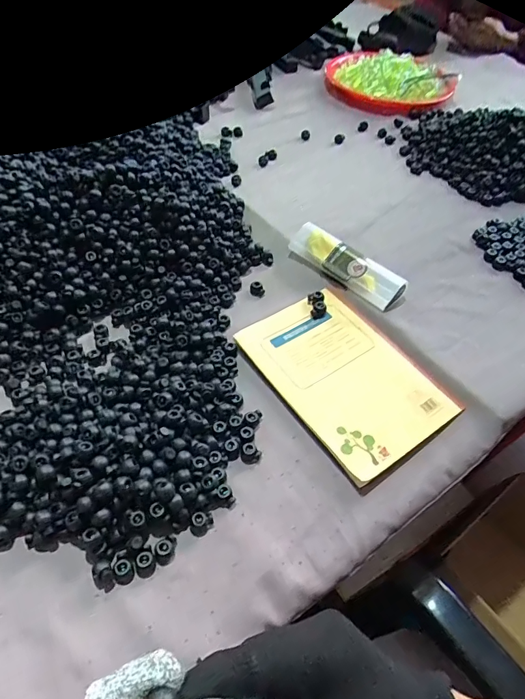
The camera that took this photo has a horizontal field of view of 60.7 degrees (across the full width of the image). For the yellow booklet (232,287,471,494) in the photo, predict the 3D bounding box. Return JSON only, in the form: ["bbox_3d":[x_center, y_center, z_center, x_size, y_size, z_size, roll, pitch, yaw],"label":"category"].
[{"bbox_3d":[0.082,0.020,0.466,0.138,0.010,0.208,-27,58,-23],"label":"yellow booklet"}]

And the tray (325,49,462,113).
[{"bbox_3d":[0.247,-0.545,0.894,0.226,0.047,0.205,-2,52,-6],"label":"tray"}]

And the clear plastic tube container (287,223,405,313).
[{"bbox_3d":[0.097,-0.101,0.541,0.038,0.032,0.154,-35,62,-27],"label":"clear plastic tube container"}]

